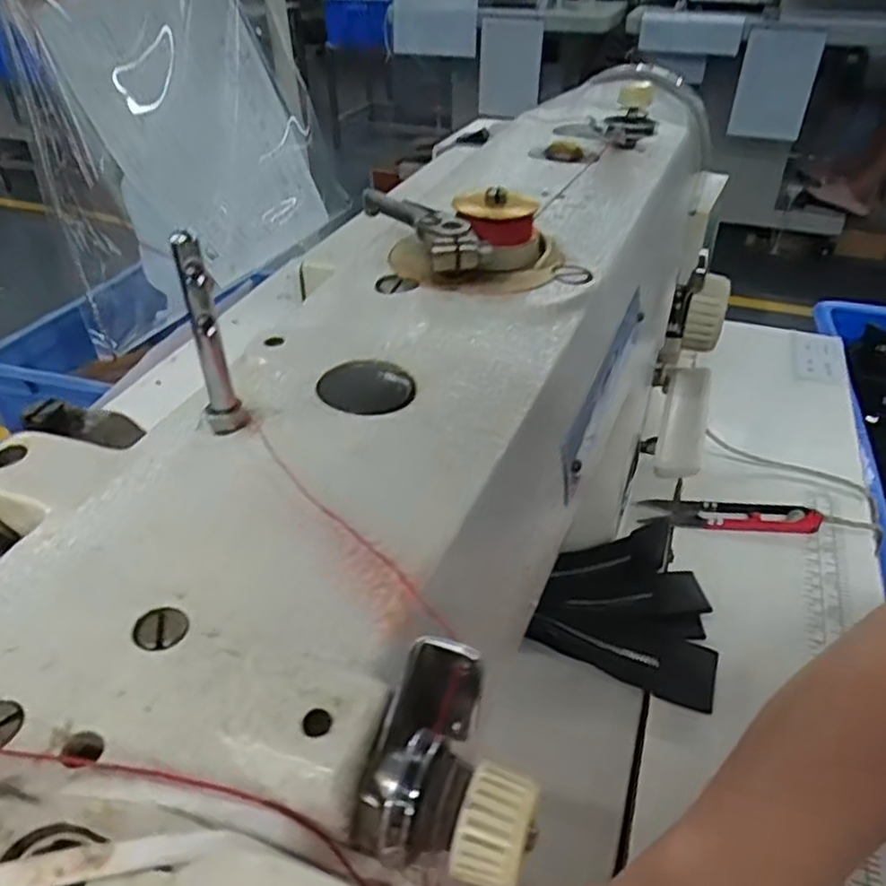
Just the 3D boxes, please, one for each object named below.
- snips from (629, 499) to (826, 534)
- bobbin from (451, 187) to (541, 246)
[{"bbox_3d":[0.171,0.044,0.427,0.102,0.011,0.021,6,38,8],"label":"snips"},{"bbox_3d":[0.015,-0.065,0.200,0.021,0.012,0.021,-5,37,-7],"label":"bobbin"}]

